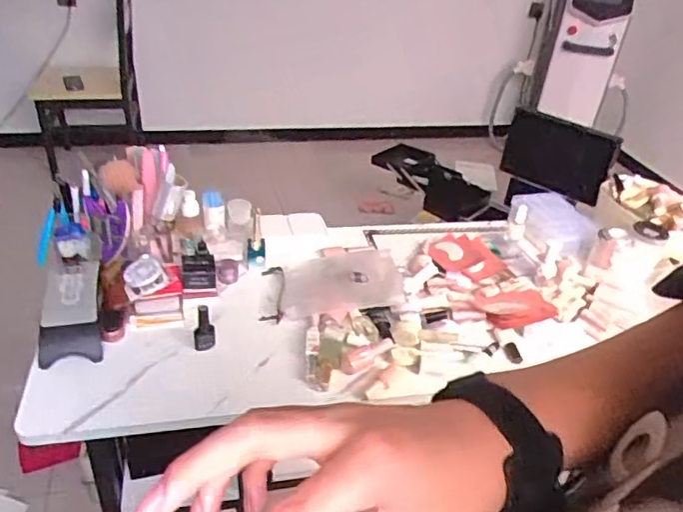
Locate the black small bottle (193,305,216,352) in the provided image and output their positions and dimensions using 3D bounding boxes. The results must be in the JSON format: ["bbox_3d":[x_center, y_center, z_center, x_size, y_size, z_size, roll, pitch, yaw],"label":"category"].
[{"bbox_3d":[-0.196,0.098,0.837,0.029,0.075,0.024,-2,35,-13],"label":"black small bottle"}]

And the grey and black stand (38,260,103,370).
[{"bbox_3d":[-0.386,0.080,0.841,0.077,0.067,0.147,-6,36,-18],"label":"grey and black stand"}]

